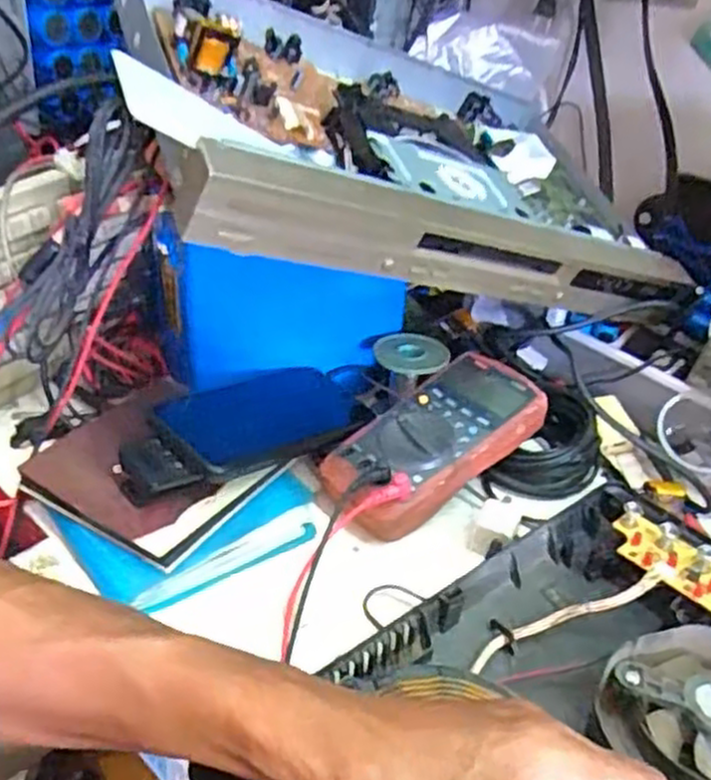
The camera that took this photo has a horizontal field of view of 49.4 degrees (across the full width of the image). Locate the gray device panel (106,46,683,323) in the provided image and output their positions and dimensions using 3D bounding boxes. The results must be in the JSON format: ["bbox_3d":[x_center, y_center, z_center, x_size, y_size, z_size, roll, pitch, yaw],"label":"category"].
[{"bbox_3d":[0.072,-0.099,0.516,0.411,0.070,0.060,7,28,-32],"label":"gray device panel"}]

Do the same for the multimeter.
[{"bbox_3d":[0.055,0.039,0.564,0.183,0.048,0.084,-36,50,-28],"label":"multimeter"}]

